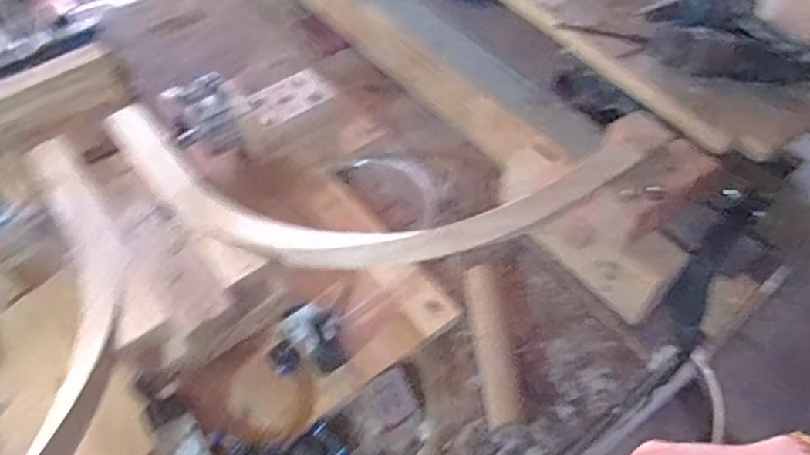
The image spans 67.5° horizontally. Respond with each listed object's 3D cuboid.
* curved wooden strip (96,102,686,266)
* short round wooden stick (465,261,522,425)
[{"bbox_3d":[-0.063,-0.057,0.653,0.645,0.105,0.198,6,54,7],"label":"curved wooden strip"},{"bbox_3d":[0.094,0.131,0.666,0.039,0.023,0.178,-5,55,-4],"label":"short round wooden stick"}]

